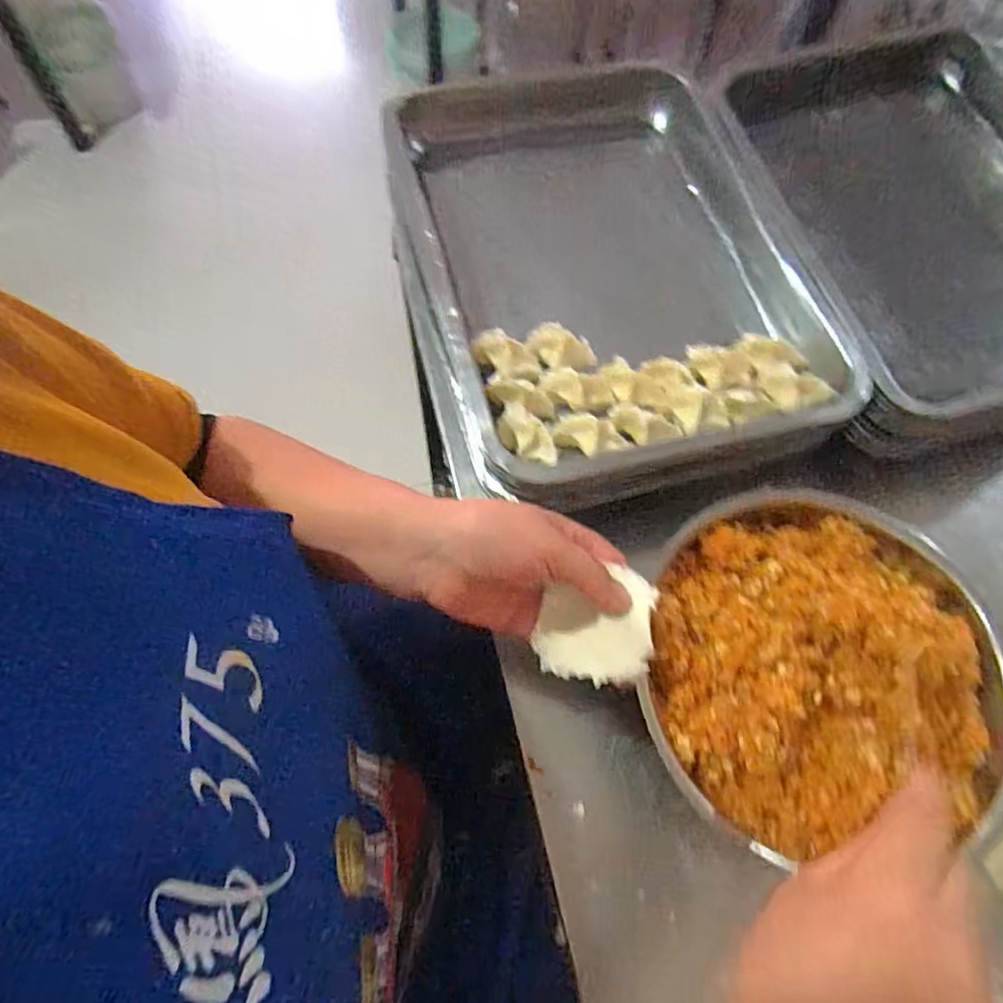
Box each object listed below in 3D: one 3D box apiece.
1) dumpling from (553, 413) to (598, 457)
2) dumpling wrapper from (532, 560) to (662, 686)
[{"bbox_3d":[0.052,-0.048,0.425,0.030,0.023,0.017,18,67,6],"label":"dumpling"},{"bbox_3d":[0.056,0.073,0.370,0.067,0.010,0.068,9,73,23],"label":"dumpling wrapper"}]

